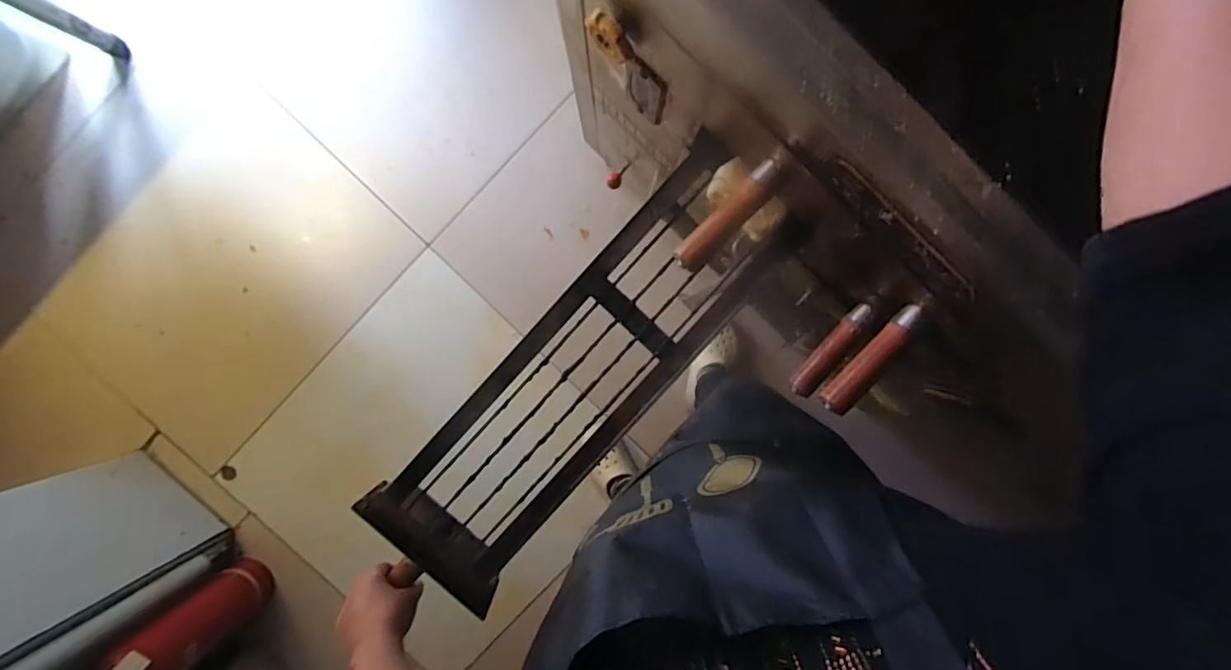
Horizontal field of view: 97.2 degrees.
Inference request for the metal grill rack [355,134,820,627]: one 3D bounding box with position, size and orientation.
[{"bbox_3d":[-0.040,0.045,0.660,0.180,0.082,0.596,42,88,-2],"label":"metal grill rack"}]

